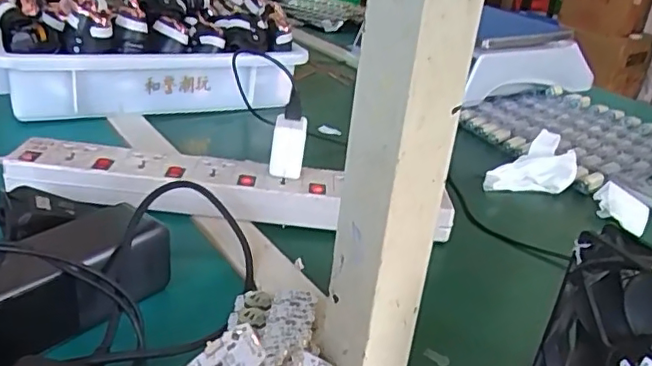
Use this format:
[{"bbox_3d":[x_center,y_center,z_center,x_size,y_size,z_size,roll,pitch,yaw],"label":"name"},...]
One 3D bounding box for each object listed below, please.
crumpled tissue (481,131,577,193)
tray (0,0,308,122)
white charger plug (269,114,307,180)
[{"bbox_3d":[0.229,-0.016,0.634,0.117,0.040,0.062,-18,36,-38],"label":"crumpled tissue"},{"bbox_3d":[-0.287,-0.232,0.853,0.343,0.124,0.477,-9,31,-26],"label":"tray"},{"bbox_3d":[-0.033,-0.030,0.519,0.029,0.052,0.024,5,27,-2],"label":"white charger plug"}]

